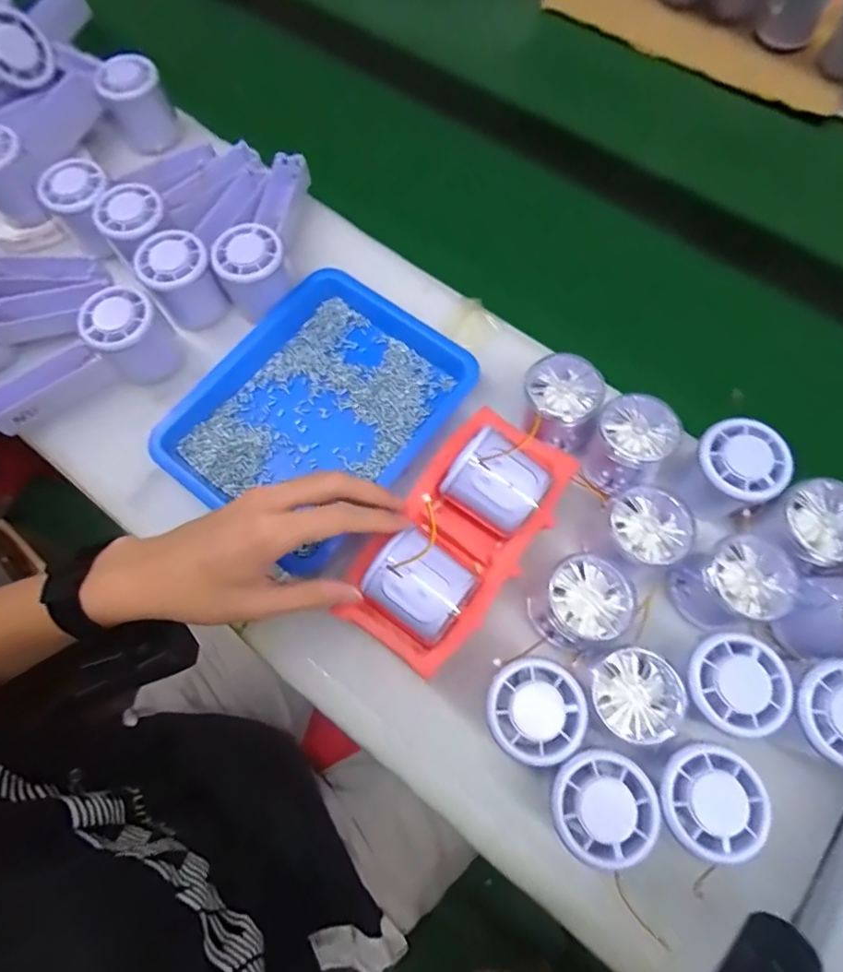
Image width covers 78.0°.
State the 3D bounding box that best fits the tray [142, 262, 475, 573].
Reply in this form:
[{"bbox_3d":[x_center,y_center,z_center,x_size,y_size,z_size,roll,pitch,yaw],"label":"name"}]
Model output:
[{"bbox_3d":[-0.079,-0.062,0.417,0.171,0.025,0.222,36,77,12],"label":"tray"}]

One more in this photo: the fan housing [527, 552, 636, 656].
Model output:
[{"bbox_3d":[0.104,0.079,0.347,0.057,0.050,0.052,-1,73,2],"label":"fan housing"}]

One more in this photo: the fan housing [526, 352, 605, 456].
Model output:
[{"bbox_3d":[0.105,-0.063,0.391,0.054,0.042,0.057,11,73,5],"label":"fan housing"}]

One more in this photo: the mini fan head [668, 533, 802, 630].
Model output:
[{"bbox_3d":[0.208,0.063,0.348,0.062,0.052,0.055,-24,73,-6],"label":"mini fan head"}]

